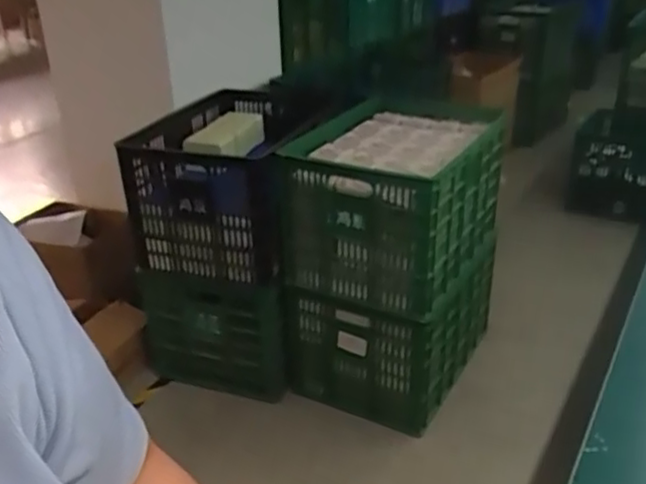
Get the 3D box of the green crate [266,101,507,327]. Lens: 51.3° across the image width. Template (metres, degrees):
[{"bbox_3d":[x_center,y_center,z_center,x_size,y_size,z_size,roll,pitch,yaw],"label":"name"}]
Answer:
[{"bbox_3d":[0.201,-0.122,1.985,0.501,0.449,0.541,12,30,27],"label":"green crate"}]

